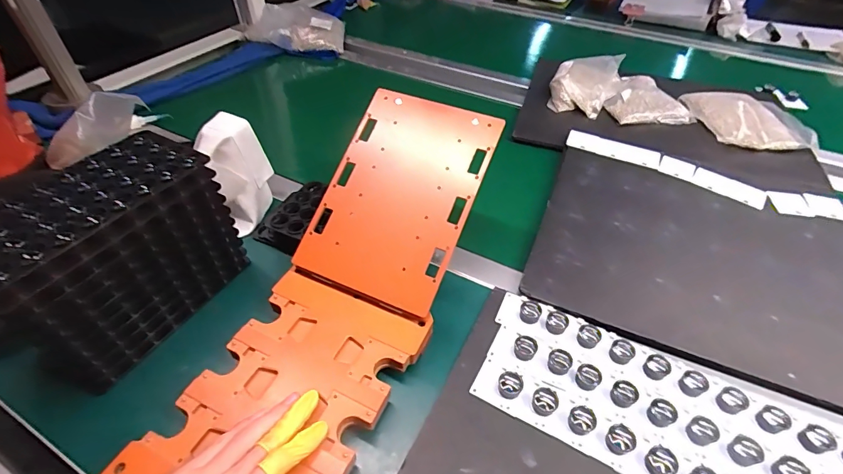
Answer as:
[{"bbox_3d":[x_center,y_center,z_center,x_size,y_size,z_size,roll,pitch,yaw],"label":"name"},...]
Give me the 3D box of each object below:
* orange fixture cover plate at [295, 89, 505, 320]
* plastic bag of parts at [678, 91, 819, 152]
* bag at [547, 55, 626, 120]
[{"bbox_3d":[-0.024,-0.047,0.449,0.156,0.009,0.231,19,77,15],"label":"orange fixture cover plate"},{"bbox_3d":[0.586,-0.214,0.736,0.169,0.028,0.170,1,46,2],"label":"plastic bag of parts"},{"bbox_3d":[0.319,-0.301,0.798,0.121,0.051,0.170,23,51,20],"label":"bag"}]

